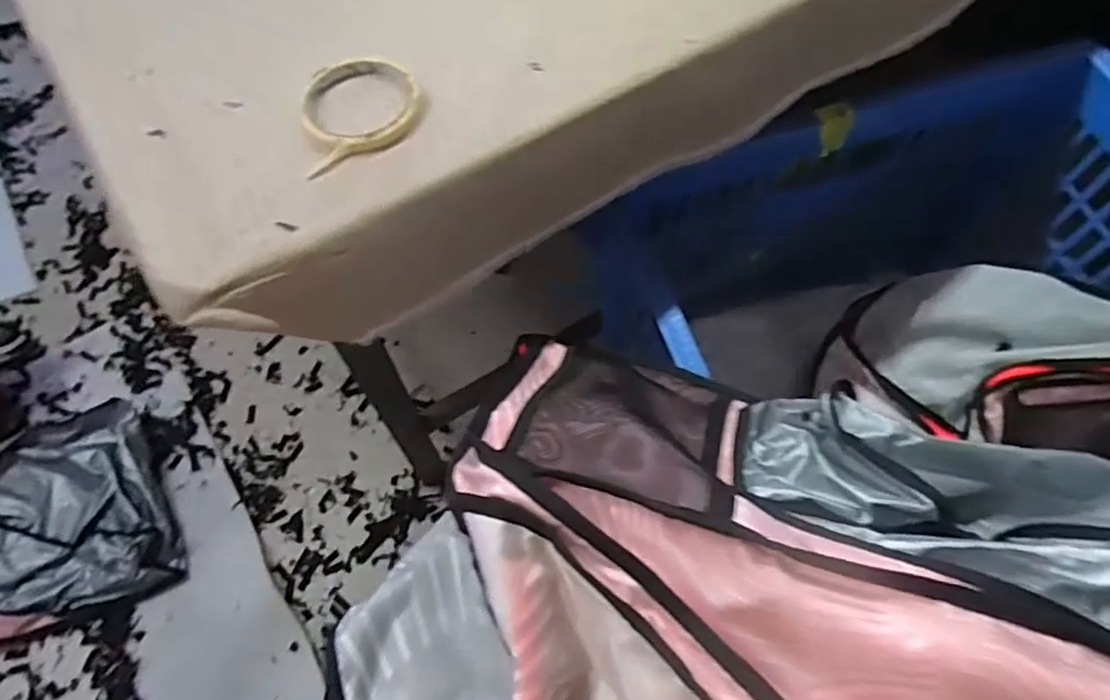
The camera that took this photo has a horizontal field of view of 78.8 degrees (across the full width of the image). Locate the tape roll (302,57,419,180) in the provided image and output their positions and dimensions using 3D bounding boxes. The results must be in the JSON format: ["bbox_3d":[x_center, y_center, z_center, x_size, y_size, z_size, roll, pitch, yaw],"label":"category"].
[{"bbox_3d":[-0.151,-0.189,0.525,0.089,0.016,0.105,-15,65,-6],"label":"tape roll"}]

